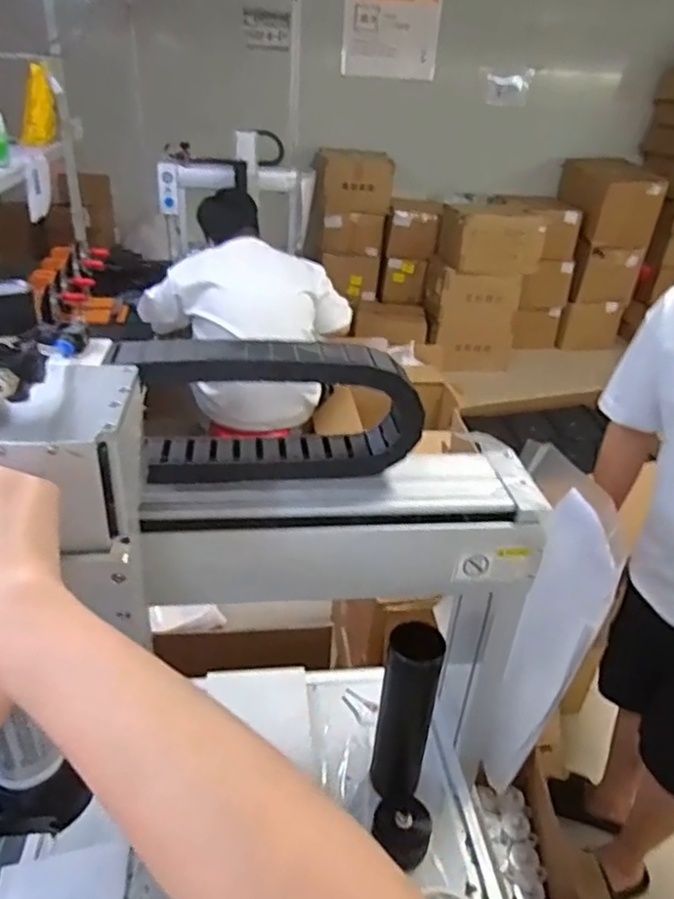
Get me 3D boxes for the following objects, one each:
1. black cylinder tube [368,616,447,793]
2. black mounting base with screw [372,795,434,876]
[{"bbox_3d":[0.066,0.272,0.632,0.056,0.195,0.048,10,31,11],"label":"black cylinder tube"},{"bbox_3d":[0.067,0.376,0.633,0.059,0.054,0.065,18,33,22],"label":"black mounting base with screw"}]

